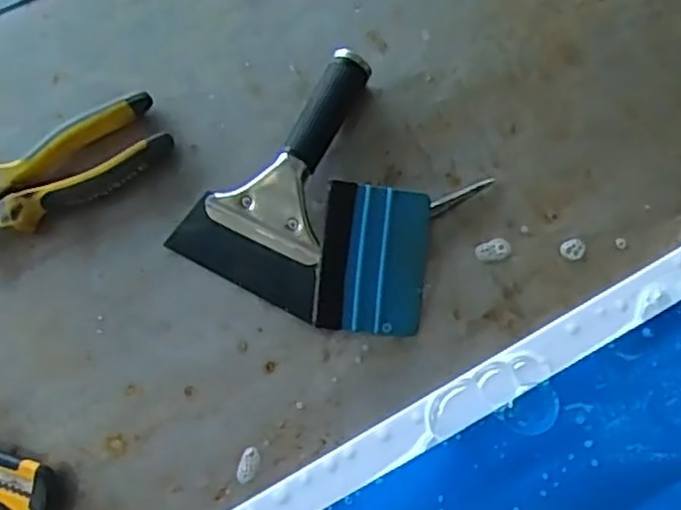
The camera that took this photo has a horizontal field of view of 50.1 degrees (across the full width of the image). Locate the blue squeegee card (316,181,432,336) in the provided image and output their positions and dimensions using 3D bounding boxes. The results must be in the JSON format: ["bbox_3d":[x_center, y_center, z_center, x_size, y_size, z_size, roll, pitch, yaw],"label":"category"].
[{"bbox_3d":[0.023,0.004,0.488,0.072,0.004,0.097,6,89,-11],"label":"blue squeegee card"}]

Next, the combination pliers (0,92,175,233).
[{"bbox_3d":[-0.213,-0.052,0.519,0.186,0.027,0.056,-29,80,-1],"label":"combination pliers"}]

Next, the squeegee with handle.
[{"bbox_3d":[-0.031,-0.059,0.503,0.114,0.034,0.177,27,83,8],"label":"squeegee with handle"}]

